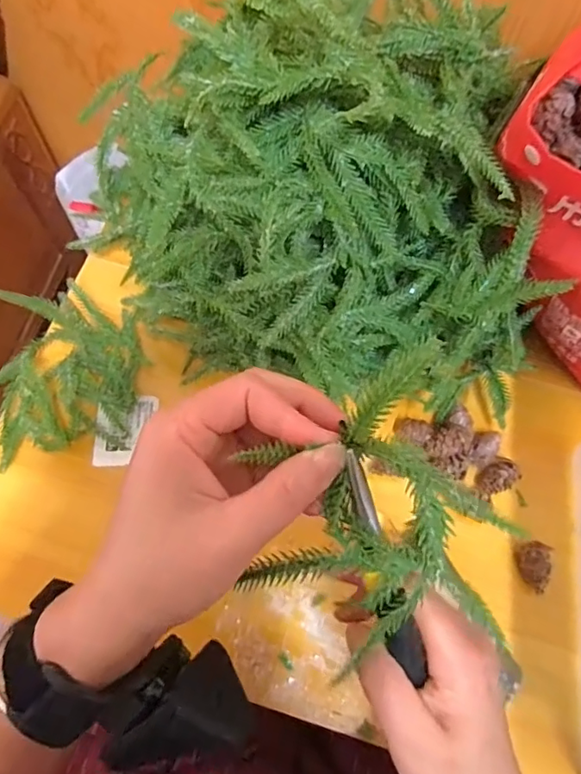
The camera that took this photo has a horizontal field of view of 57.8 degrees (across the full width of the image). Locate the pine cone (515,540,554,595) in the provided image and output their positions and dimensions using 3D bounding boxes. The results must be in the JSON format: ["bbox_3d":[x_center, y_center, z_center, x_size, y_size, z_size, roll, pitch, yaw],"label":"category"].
[{"bbox_3d":[0.177,0.130,0.385,0.023,0.018,0.034,15,69,5],"label":"pine cone"}]

